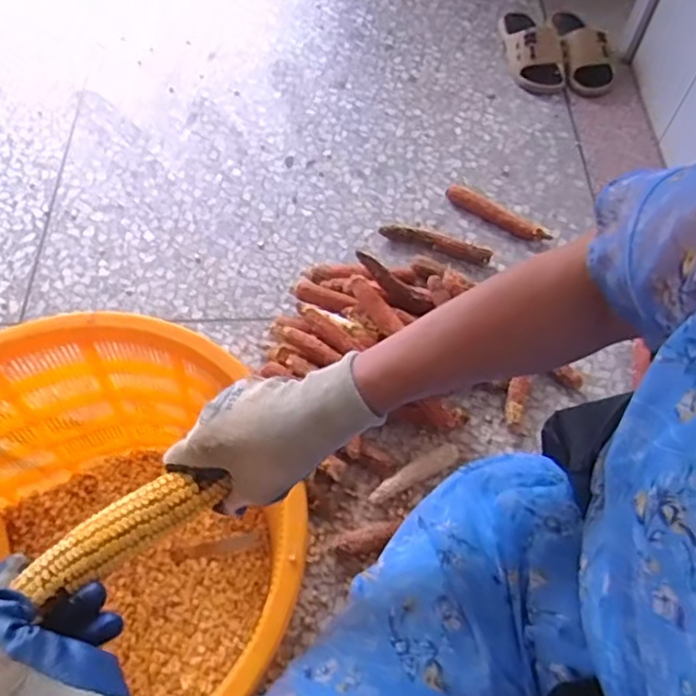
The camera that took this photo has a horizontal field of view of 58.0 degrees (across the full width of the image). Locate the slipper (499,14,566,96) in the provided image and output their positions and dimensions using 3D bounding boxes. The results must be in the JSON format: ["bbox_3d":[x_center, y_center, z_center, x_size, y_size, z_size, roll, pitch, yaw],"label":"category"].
[{"bbox_3d":[0.410,-0.673,1.409,0.106,0.065,0.242,-4,60,-2],"label":"slipper"}]

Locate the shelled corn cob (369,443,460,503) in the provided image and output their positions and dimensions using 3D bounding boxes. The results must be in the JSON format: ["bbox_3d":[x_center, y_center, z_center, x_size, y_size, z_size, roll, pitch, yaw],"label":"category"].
[{"bbox_3d":[0.103,0.190,0.941,0.152,0.027,0.033,-29,64,-15],"label":"shelled corn cob"}]

